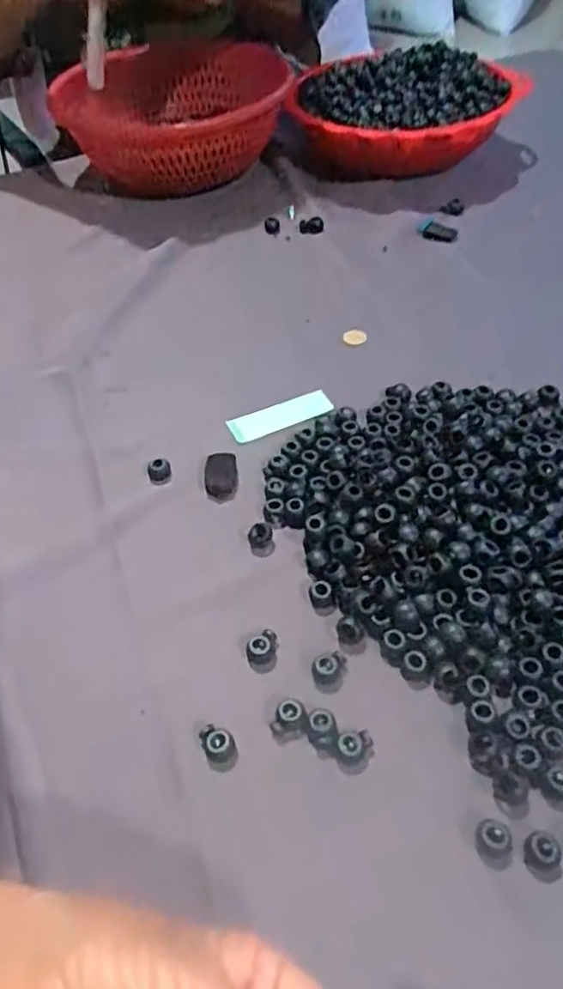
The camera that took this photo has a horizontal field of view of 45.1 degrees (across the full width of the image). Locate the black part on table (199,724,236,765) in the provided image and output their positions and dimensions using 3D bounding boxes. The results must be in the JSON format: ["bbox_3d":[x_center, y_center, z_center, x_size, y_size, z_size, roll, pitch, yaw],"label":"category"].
[{"bbox_3d":[-0.032,0.128,0.345,0.015,0.015,0.017,-22,50,-14],"label":"black part on table"}]

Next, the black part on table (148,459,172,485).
[{"bbox_3d":[-0.085,-0.016,0.471,0.016,0.013,0.014,-18,49,-10],"label":"black part on table"}]

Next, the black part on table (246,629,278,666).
[{"bbox_3d":[-0.011,0.085,0.378,0.018,0.010,0.016,-19,49,-11],"label":"black part on table"}]

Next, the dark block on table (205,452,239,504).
[{"bbox_3d":[-0.041,-0.012,0.464,0.022,0.012,0.036,-7,48,-1],"label":"dark block on table"}]

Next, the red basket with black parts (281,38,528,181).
[{"bbox_3d":[0.137,-0.412,0.757,0.245,0.094,0.179,2,48,8],"label":"red basket with black parts"}]

